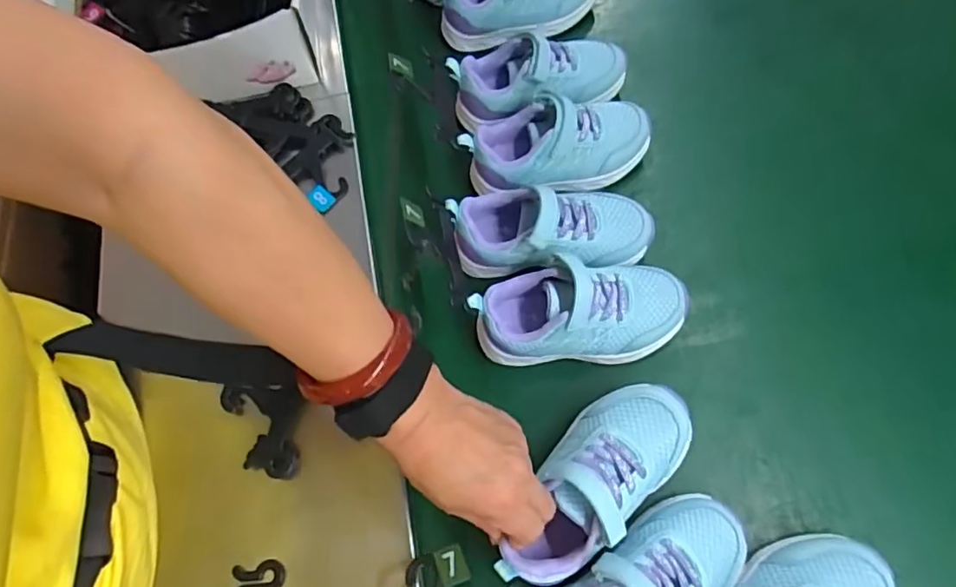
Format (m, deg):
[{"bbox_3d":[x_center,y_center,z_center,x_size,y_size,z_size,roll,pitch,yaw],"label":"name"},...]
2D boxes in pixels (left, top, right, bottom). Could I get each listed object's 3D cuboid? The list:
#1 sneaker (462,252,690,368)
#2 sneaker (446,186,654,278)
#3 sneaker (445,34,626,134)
[{"bbox_3d":[0.080,0.016,0.459,0.163,0.063,0.070,-4,67,2],"label":"sneaker"},{"bbox_3d":[0.061,-0.055,0.487,0.164,0.067,0.073,-3,67,3],"label":"sneaker"},{"bbox_3d":[0.058,-0.201,0.542,0.162,0.066,0.085,-12,67,-1],"label":"sneaker"}]

